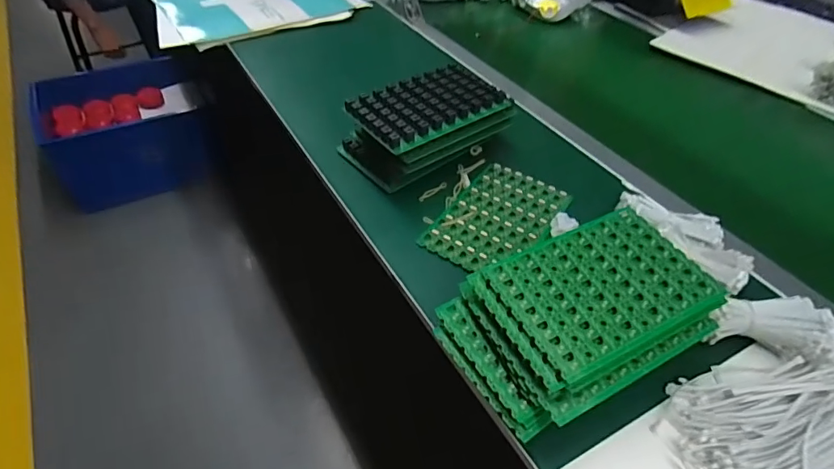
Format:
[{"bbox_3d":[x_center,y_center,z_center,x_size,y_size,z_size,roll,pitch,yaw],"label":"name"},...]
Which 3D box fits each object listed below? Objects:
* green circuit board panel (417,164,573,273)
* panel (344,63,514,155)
[{"bbox_3d":[0.101,-0.021,0.582,0.117,0.015,0.182,29,51,22],"label":"green circuit board panel"},{"bbox_3d":[0.014,-0.167,0.606,0.194,0.030,0.106,-26,53,-26],"label":"panel"}]

